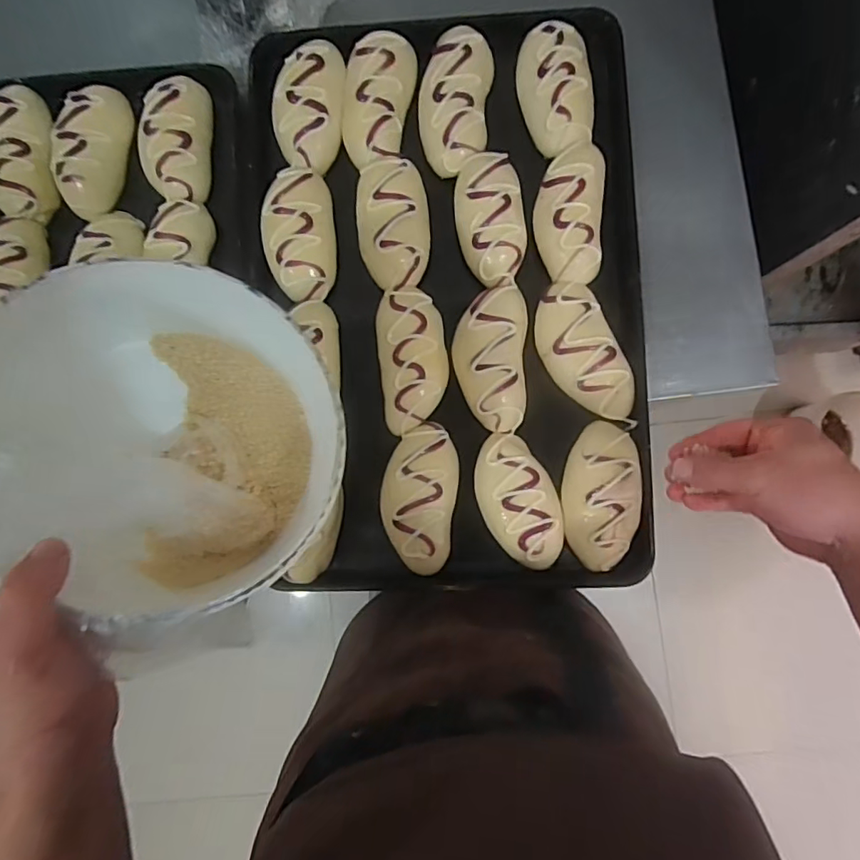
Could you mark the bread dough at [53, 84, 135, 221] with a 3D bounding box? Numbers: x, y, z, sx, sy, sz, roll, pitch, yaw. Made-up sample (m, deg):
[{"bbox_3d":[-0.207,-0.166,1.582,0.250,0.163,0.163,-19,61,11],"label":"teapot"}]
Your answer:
[{"bbox_3d":[-0.373,-0.308,0.592,0.079,0.036,0.144,8,87,4],"label":"bread dough"}]

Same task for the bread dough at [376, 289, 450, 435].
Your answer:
[{"bbox_3d":[-0.018,-0.074,0.555,0.069,0.034,0.144,-5,86,3],"label":"bread dough"}]

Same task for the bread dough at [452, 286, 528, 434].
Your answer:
[{"bbox_3d":[0.062,-0.074,0.551,0.073,0.031,0.146,1,86,3],"label":"bread dough"}]

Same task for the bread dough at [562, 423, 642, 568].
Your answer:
[{"bbox_3d":[0.171,0.064,0.536,0.071,0.035,0.141,4,86,3],"label":"bread dough"}]

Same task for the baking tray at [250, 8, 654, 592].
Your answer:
[{"bbox_3d":[0.014,-0.138,0.567,0.402,0.044,0.598,-2,86,3],"label":"baking tray"}]

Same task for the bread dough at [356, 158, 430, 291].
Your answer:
[{"bbox_3d":[-0.039,-0.218,0.562,0.073,0.035,0.138,-3,86,3],"label":"bread dough"}]

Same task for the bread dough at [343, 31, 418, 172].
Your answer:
[{"bbox_3d":[-0.055,-0.356,0.571,0.072,0.032,0.137,3,86,3],"label":"bread dough"}]

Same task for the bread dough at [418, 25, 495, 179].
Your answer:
[{"bbox_3d":[0.027,-0.350,0.571,0.072,0.031,0.152,6,86,4],"label":"bread dough"}]

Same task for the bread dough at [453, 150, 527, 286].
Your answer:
[{"bbox_3d":[0.064,-0.221,0.561,0.070,0.034,0.136,-5,86,3],"label":"bread dough"}]

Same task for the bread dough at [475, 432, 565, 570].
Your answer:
[{"bbox_3d":[0.089,0.071,0.539,0.072,0.031,0.136,-27,85,1],"label":"bread dough"}]

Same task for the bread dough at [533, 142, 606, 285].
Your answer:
[{"bbox_3d":[0.145,-0.227,0.557,0.067,0.031,0.145,5,86,4],"label":"bread dough"}]

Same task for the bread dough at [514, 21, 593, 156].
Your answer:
[{"bbox_3d":[0.133,-0.359,0.567,0.074,0.032,0.129,-5,86,3],"label":"bread dough"}]

